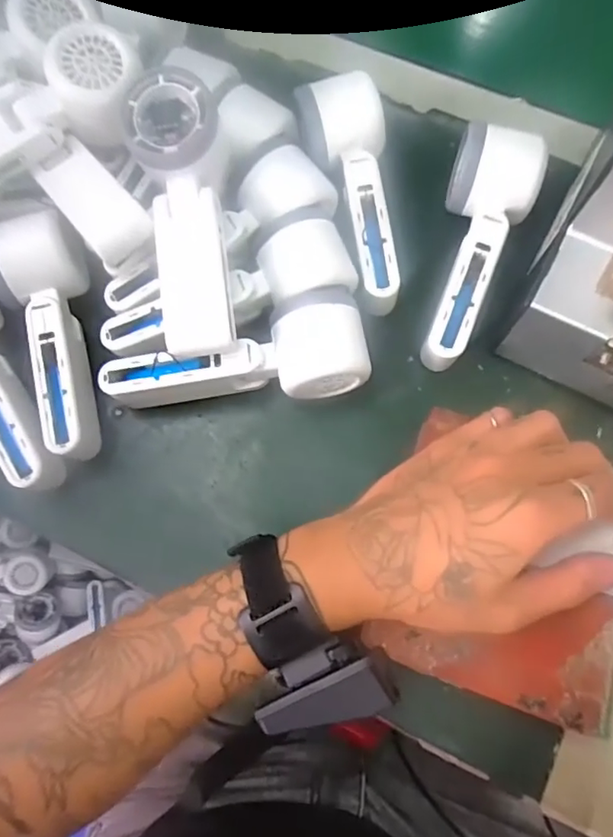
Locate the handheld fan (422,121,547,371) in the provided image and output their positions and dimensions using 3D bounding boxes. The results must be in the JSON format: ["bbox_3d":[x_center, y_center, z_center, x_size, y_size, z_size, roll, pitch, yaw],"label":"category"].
[{"bbox_3d":[0.105,-0.112,0.366,0.058,0.047,0.157,21,77,7],"label":"handheld fan"}]

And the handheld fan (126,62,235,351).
[{"bbox_3d":[-0.073,-0.122,0.352,0.053,0.049,0.167,-7,92,0],"label":"handheld fan"}]

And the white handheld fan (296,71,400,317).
[{"bbox_3d":[0.032,-0.150,0.381,0.058,0.047,0.156,-8,75,0],"label":"white handheld fan"}]

